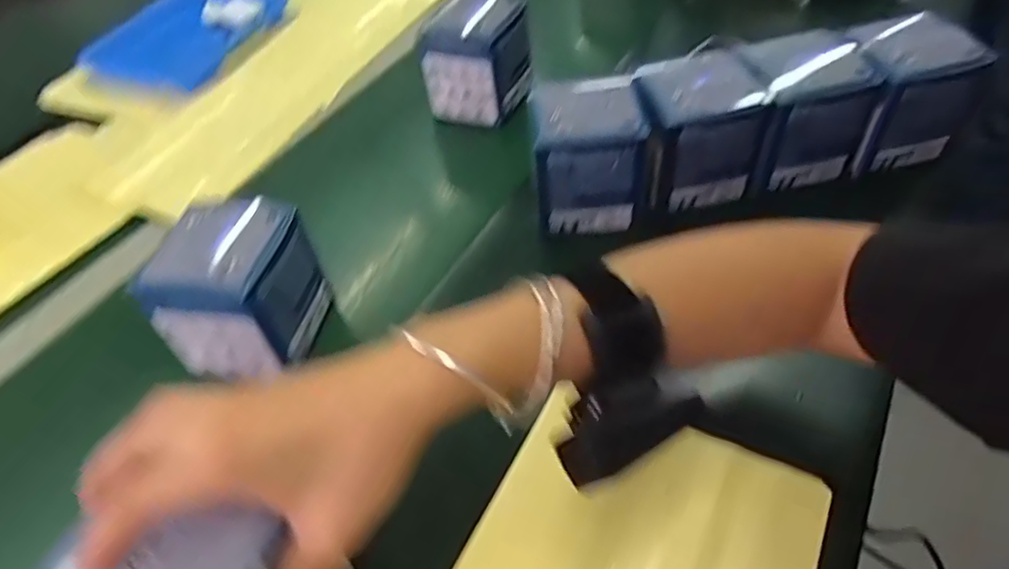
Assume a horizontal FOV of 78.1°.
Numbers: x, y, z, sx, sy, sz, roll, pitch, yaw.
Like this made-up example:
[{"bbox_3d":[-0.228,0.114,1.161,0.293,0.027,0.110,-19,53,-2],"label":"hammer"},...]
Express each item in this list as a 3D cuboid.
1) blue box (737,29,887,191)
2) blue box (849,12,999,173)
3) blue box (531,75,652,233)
[{"bbox_3d":[0.231,-0.138,0.492,0.086,0.088,0.081,-8,48,-1],"label":"blue box"},{"bbox_3d":[0.310,-0.156,0.497,0.086,0.086,0.087,-12,48,-4],"label":"blue box"},{"bbox_3d":[0.064,-0.102,0.475,0.081,0.085,0.089,-3,48,5],"label":"blue box"}]

